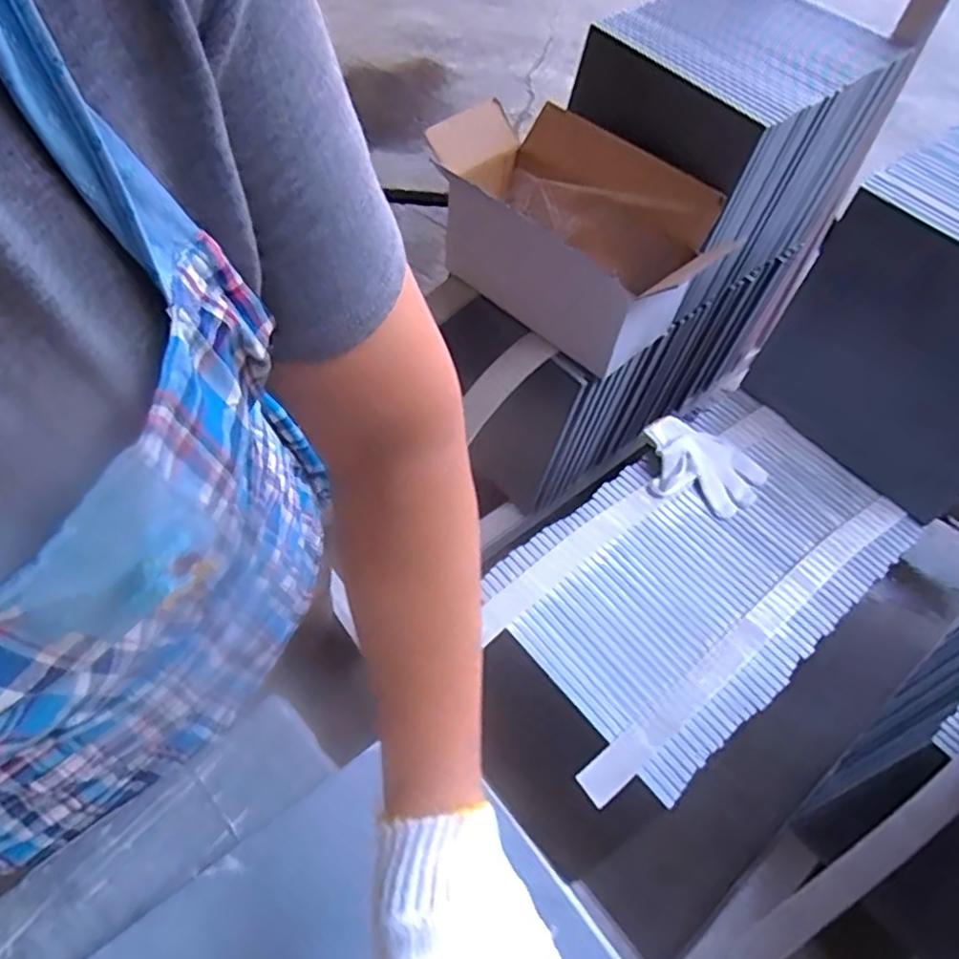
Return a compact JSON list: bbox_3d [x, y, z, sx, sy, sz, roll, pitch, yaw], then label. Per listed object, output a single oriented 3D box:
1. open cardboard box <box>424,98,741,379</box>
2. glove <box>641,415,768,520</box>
[{"bbox_3d":[0.128,-0.340,1.007,0.238,0.185,0.395,-36,65,-25],"label":"open cardboard box"},{"bbox_3d":[0.283,-0.017,0.907,0.157,0.034,0.115,25,58,13],"label":"glove"}]

